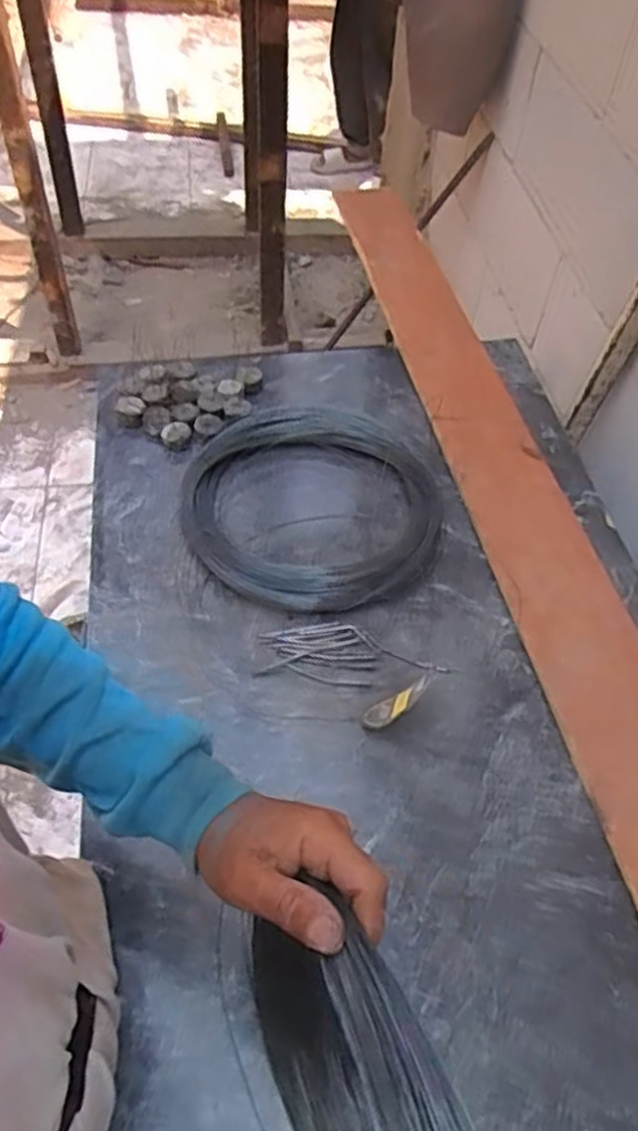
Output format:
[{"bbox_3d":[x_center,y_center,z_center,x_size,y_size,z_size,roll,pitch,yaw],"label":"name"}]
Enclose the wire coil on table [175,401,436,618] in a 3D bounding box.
[{"bbox_3d":[-0.011,-0.070,0.874,0.294,0.054,0.282,2,49,-3],"label":"wire coil on table"}]

